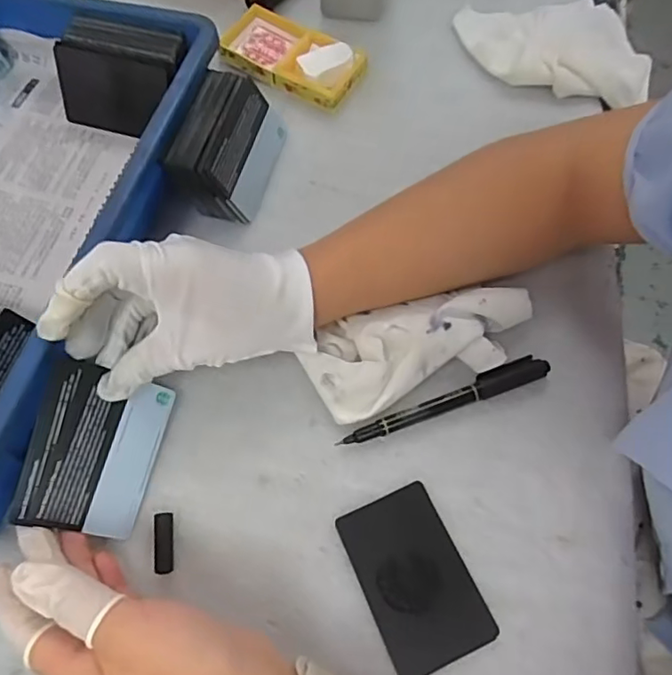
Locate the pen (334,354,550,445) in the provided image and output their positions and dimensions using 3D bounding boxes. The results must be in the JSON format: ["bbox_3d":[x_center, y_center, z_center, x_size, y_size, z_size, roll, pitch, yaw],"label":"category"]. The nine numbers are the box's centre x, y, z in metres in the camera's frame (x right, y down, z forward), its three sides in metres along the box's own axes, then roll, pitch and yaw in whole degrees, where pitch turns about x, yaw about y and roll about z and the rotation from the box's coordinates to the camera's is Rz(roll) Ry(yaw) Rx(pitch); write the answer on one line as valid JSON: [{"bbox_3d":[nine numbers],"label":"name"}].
[{"bbox_3d":[0.067,0.039,0.332,0.129,0.009,0.015,-21,67,-10],"label":"pen"}]

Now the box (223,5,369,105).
[{"bbox_3d":[-0.038,-0.225,0.443,0.115,0.021,0.058,28,68,12],"label":"box"}]

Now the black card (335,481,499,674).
[{"bbox_3d":[0.041,0.126,0.295,0.055,0.004,0.085,-22,67,-10],"label":"black card"}]

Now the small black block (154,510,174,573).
[{"bbox_3d":[-0.093,0.110,0.301,0.010,0.004,0.031,-6,65,-3],"label":"small black block"}]

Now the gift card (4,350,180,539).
[{"bbox_3d":[-0.130,0.061,0.304,0.065,0.006,0.083,21,70,-30],"label":"gift card"}]

